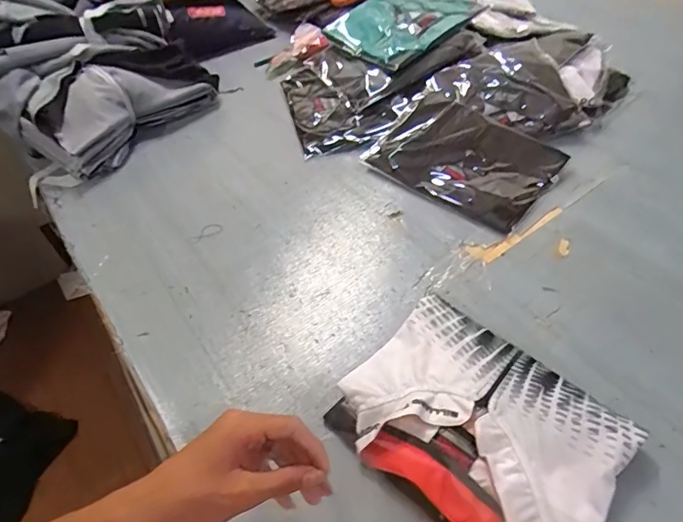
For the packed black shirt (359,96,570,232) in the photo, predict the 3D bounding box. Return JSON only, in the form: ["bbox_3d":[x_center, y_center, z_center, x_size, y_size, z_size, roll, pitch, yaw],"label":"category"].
[{"bbox_3d":[0.178,-0.154,0.693,0.191,0.037,0.249,-37,55,-25],"label":"packed black shirt"}]

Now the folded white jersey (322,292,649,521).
[{"bbox_3d":[0.120,0.149,0.433,0.225,0.038,0.169,35,59,31],"label":"folded white jersey"}]

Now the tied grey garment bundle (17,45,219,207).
[{"bbox_3d":[-0.378,-0.255,0.786,0.152,0.108,0.334,23,54,24],"label":"tied grey garment bundle"}]

